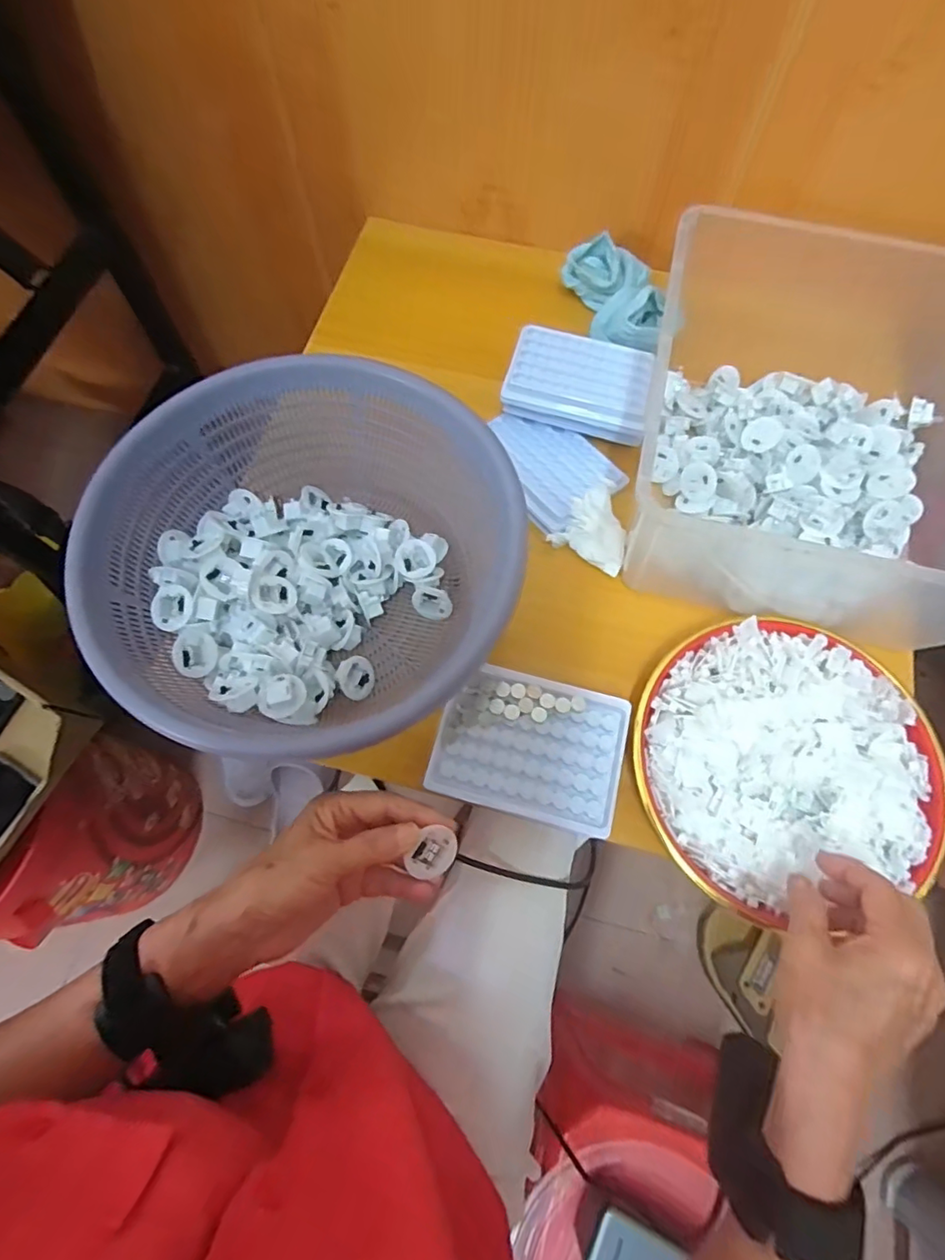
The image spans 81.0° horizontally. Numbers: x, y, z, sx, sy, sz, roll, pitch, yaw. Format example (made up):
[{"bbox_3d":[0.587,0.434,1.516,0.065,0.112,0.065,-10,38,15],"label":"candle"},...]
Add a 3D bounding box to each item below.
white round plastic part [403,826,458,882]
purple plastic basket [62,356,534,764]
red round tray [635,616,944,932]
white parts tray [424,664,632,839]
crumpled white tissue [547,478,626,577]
[{"bbox_3d":[-0.023,0.133,0.328,0.028,0.007,0.026,-2,96,-23],"label":"white round plastic part"},{"bbox_3d":[-0.110,-0.047,0.412,0.277,0.120,0.274,0,71,0],"label":"purple plastic basket"},{"bbox_3d":[0.227,0.090,0.408,0.202,0.033,0.204,-12,71,-4],"label":"red round tray"},{"bbox_3d":[0.042,0.082,0.395,0.128,0.020,0.096,15,71,5],"label":"white parts tray"},{"bbox_3d":[0.110,-0.092,0.478,0.062,0.025,0.065,28,73,9],"label":"crumpled white tissue"}]

